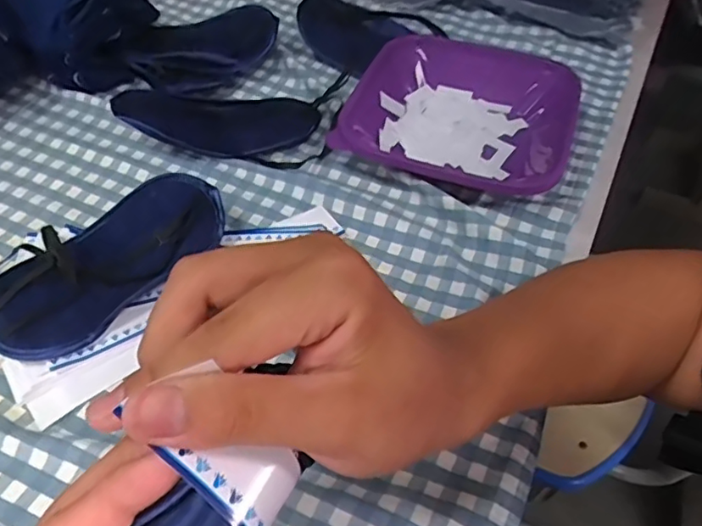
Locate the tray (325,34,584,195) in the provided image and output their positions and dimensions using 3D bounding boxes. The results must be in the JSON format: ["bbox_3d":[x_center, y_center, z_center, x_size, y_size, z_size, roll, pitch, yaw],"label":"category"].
[{"bbox_3d":[0.092,-0.119,0.490,0.176,0.050,0.168,20,52,14],"label":"tray"}]

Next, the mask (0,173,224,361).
[{"bbox_3d":[-0.167,-0.005,0.401,0.084,0.024,0.166,33,56,23],"label":"mask"}]

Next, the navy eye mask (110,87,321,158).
[{"bbox_3d":[-0.109,-0.125,0.485,0.157,0.034,0.071,-5,50,-7],"label":"navy eye mask"}]

